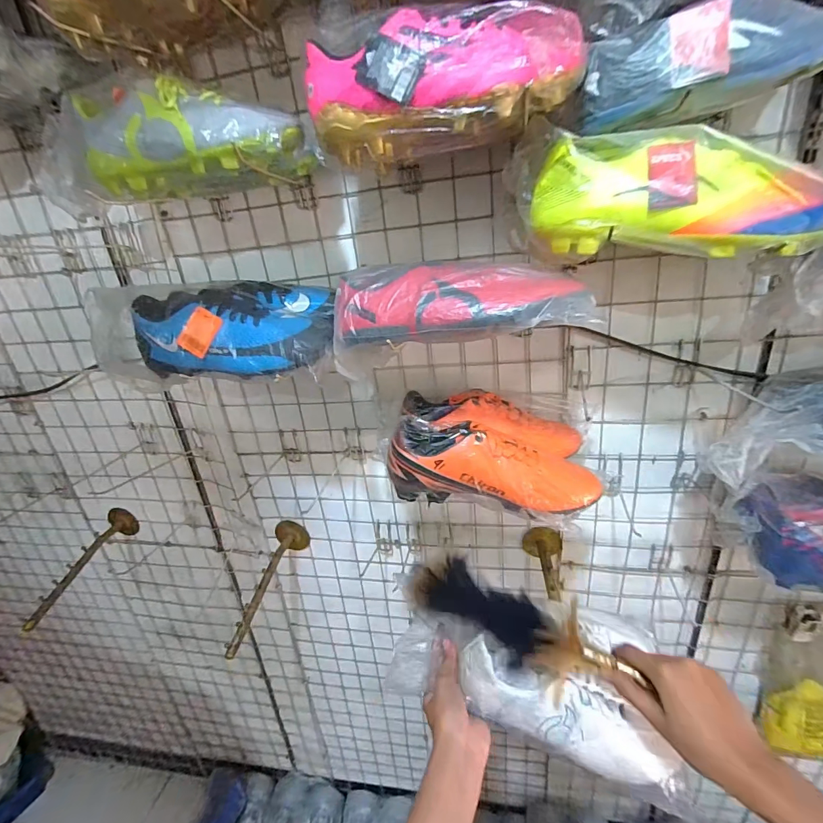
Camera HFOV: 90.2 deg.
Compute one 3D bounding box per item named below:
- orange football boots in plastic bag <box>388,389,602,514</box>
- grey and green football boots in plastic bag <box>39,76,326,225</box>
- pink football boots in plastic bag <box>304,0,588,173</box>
[{"bbox_3d":[0.105,0.047,0.547,0.245,0.096,0.149,-1,24,12],"label":"orange football boots in plastic bag"},{"bbox_3d":[-0.257,-0.313,0.492,0.310,0.097,0.180,1,24,15],"label":"grey and green football boots in plastic bag"},{"bbox_3d":[0.031,-0.305,0.388,0.236,0.100,0.104,3,25,20],"label":"pink football boots in plastic bag"}]

